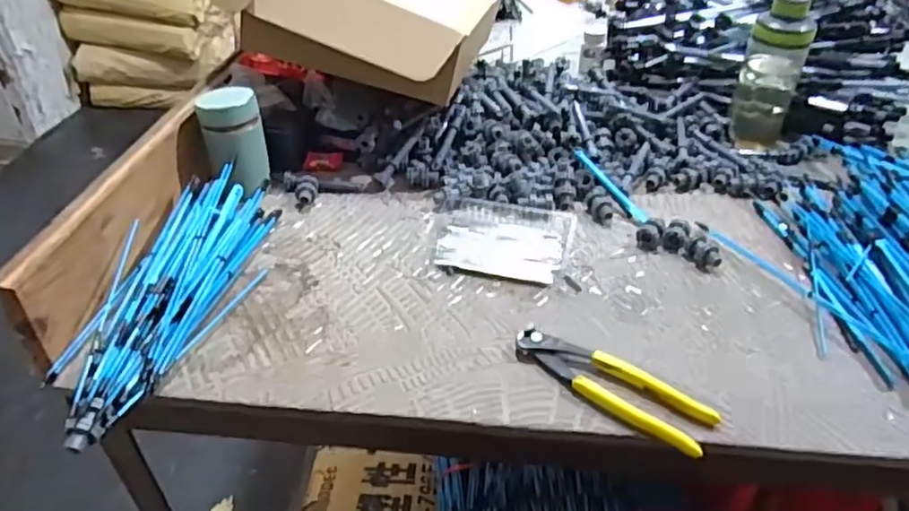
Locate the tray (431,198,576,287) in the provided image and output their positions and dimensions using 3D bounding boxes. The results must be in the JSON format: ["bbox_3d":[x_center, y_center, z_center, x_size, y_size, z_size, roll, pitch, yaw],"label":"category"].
[{"bbox_3d":[0.049,-0.018,0.678,0.143,0.016,0.107,8,40,14],"label":"tray"}]

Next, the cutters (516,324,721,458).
[{"bbox_3d":[0.125,0.104,0.520,0.165,0.023,0.047,25,46,31],"label":"cutters"}]

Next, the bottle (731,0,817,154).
[{"bbox_3d":[0.390,-0.223,0.786,0.066,0.182,0.056,18,43,26],"label":"bottle"}]

